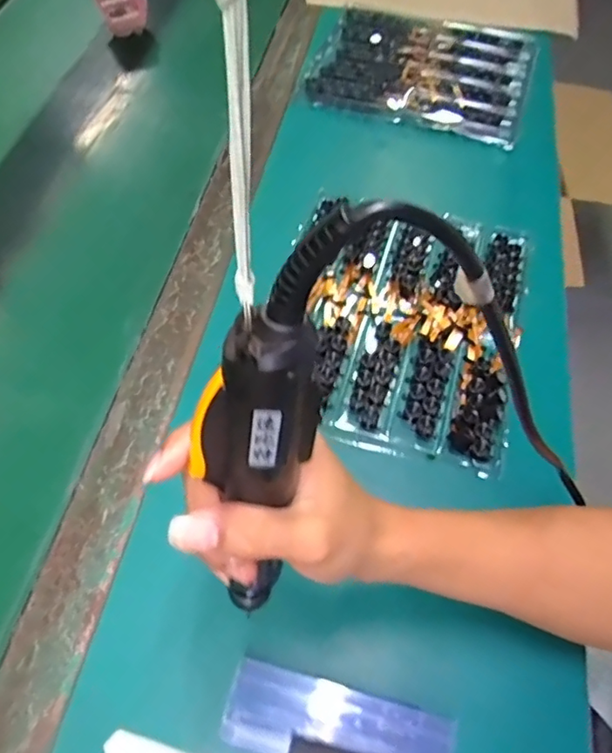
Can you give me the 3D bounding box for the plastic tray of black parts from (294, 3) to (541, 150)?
[{"bbox_3d":[0.145,-0.385,0.711,0.253,0.027,0.229,17,59,8],"label":"plastic tray of black parts"}]

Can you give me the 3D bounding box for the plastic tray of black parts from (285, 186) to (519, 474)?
[{"bbox_3d":[0.077,-0.056,0.493,0.199,0.023,0.255,14,59,7],"label":"plastic tray of black parts"}]

